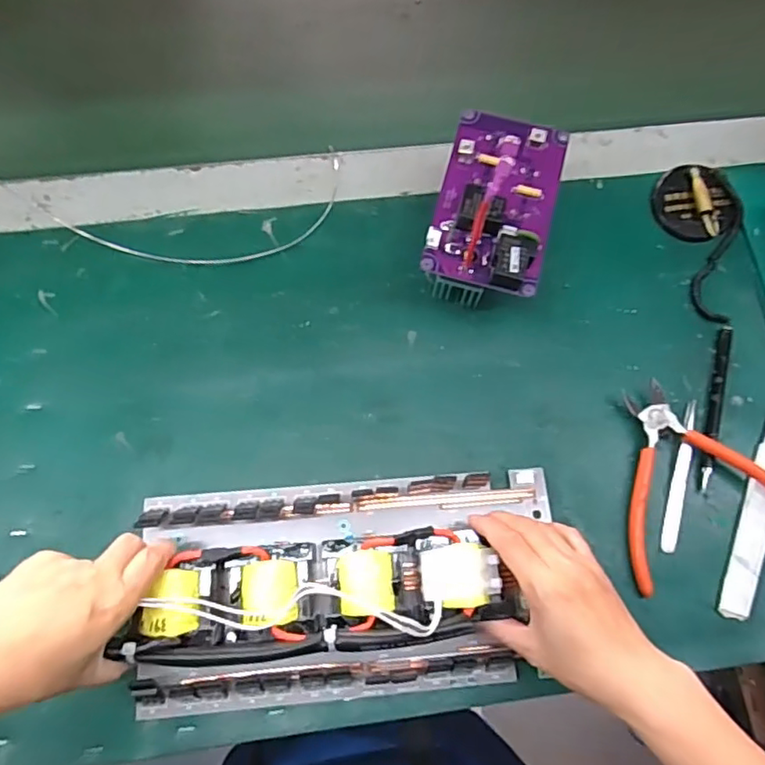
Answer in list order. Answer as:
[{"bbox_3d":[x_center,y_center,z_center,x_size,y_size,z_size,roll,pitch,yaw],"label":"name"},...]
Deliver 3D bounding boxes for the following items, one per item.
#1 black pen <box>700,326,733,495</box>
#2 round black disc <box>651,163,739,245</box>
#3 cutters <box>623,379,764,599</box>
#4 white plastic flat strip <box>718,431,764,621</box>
[{"bbox_3d":[0.260,0.018,0.459,0.010,0.006,0.133,17,73,3],"label":"black pen"},{"bbox_3d":[0.269,-0.153,0.506,0.068,0.018,0.062,1,73,-2],"label":"round black disc"},{"bbox_3d":[0.219,0.068,0.437,0.128,0.021,0.134,-23,75,-9],"label":"cutters"},{"bbox_3d":[0.280,0.096,0.435,0.022,0.009,0.157,24,74,6],"label":"white plastic flat strip"}]

